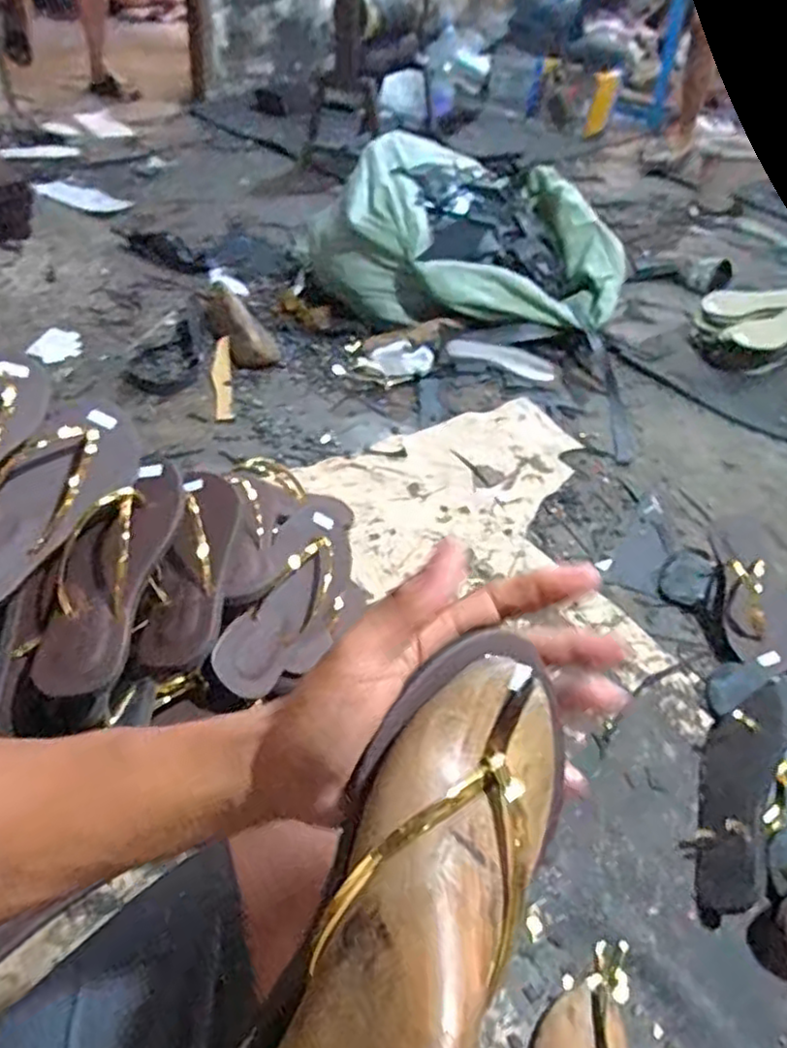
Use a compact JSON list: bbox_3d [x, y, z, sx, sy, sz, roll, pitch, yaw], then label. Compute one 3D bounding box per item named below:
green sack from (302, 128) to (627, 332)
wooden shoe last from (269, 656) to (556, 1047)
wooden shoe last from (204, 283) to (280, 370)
[{"bbox_3d":[0.143,-0.611,1.508,0.701,0.257,0.362,12,44,5],"label":"green sack"},{"bbox_3d":[0.006,0.145,0.246,0.075,0.053,0.221,19,53,13],"label":"wooden shoe last"},{"bbox_3d":[-0.301,-0.373,1.327,0.095,0.053,0.234,-19,49,-25],"label":"wooden shoe last"}]

